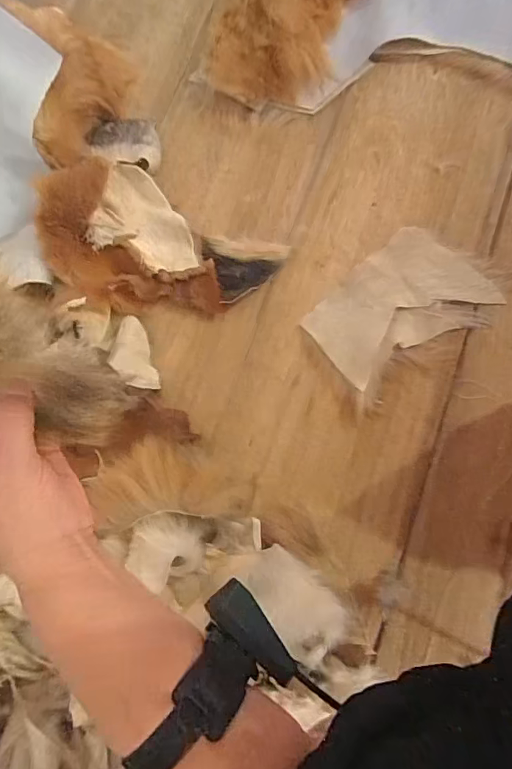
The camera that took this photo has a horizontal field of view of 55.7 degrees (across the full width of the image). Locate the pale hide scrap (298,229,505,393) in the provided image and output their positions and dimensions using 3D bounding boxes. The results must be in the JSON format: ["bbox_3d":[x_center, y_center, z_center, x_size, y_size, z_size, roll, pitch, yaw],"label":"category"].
[{"bbox_3d":[0.152,-0.083,0.518,0.181,0.027,0.122,-36,76,-9],"label":"pale hide scrap"}]

